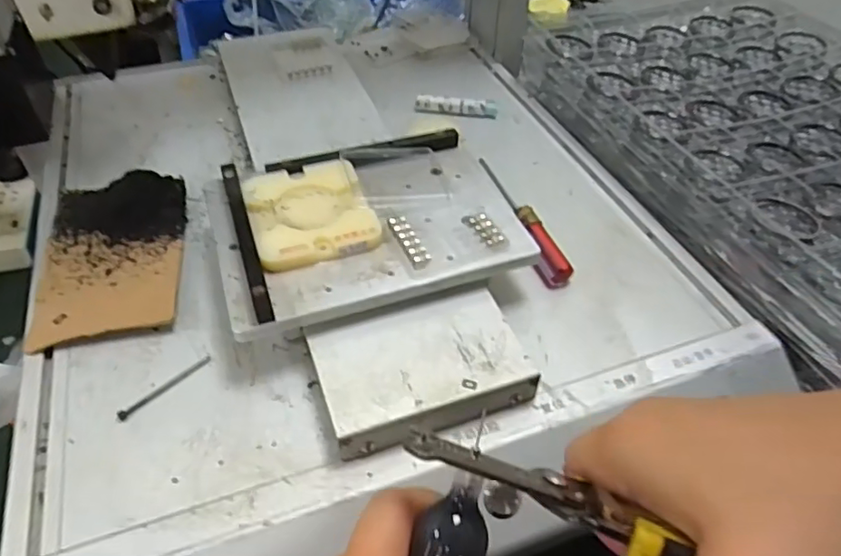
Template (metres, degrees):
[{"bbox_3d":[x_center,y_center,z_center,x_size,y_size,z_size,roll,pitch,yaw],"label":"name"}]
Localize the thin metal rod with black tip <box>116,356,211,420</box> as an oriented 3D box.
[{"bbox_3d":[-0.153,0.064,0.351,0.006,0.004,0.060,35,54,27],"label":"thin metal rod with black tip"}]

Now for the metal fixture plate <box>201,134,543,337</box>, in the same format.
[{"bbox_3d":[-0.037,-0.040,0.397,0.195,0.020,0.143,-12,50,-15],"label":"metal fixture plate"}]

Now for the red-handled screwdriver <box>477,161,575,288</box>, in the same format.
[{"bbox_3d":[0.080,-0.048,0.451,0.022,0.016,0.134,-10,47,-12],"label":"red-handled screwdriver"}]

